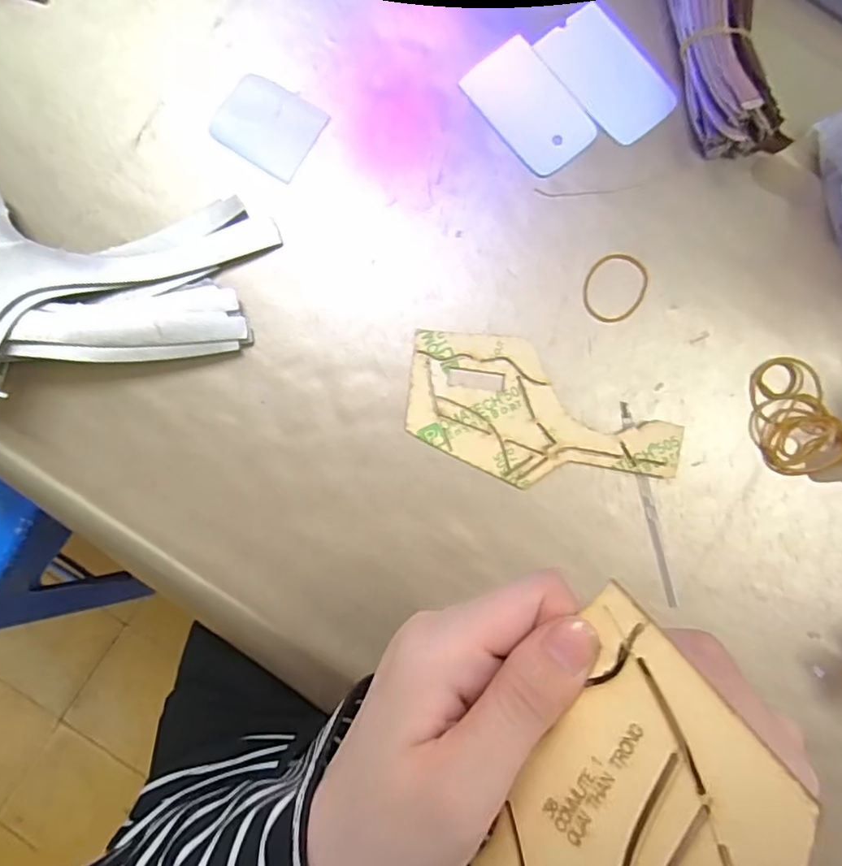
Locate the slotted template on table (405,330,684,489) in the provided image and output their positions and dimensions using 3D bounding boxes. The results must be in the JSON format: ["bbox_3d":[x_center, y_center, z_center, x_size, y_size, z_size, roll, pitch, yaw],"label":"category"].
[{"bbox_3d":[0.070,-0.007,0.352,0.168,0.008,0.078,26,86,0],"label":"slotted template on table"}]

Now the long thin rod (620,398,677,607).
[{"bbox_3d":[0.140,0.043,0.353,0.008,0.004,0.126,-14,87,-3],"label":"long thin rod"}]

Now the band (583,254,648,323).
[{"bbox_3d":[0.122,-0.091,0.362,0.038,0.004,0.046,36,86,0],"label":"band"}]

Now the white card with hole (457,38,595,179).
[{"bbox_3d":[0.070,-0.207,0.367,0.053,0.004,0.083,-39,89,-4],"label":"white card with hole"}]

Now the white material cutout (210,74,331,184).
[{"bbox_3d":[-0.096,-0.194,0.362,0.059,0.004,0.051,31,86,0],"label":"white material cutout"}]

